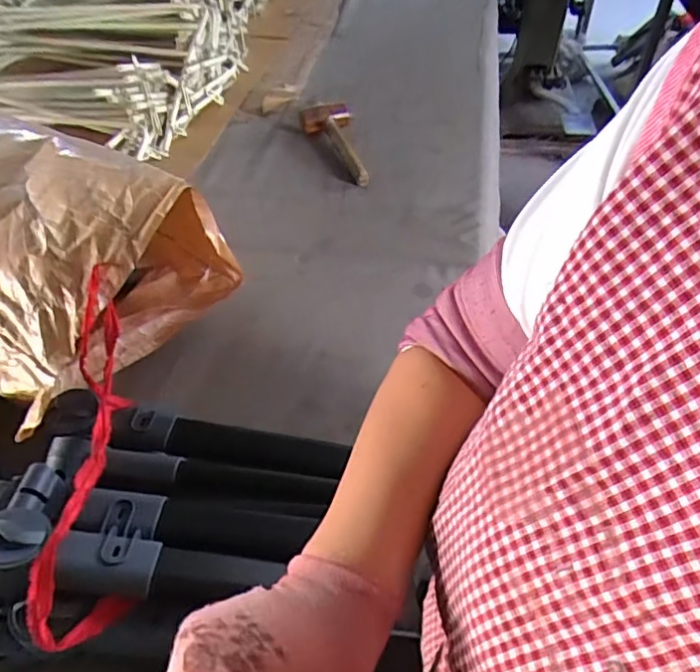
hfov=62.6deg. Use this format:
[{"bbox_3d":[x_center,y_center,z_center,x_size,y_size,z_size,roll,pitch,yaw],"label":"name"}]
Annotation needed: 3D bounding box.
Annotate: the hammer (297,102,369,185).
[{"bbox_3d":[-0.018,-0.404,1.187,0.104,0.028,0.322,-13,51,-14],"label":"hammer"}]

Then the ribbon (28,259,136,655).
[{"bbox_3d":[-0.285,0.108,0.616,0.088,0.142,0.398,-13,48,-10],"label":"ribbon"}]

